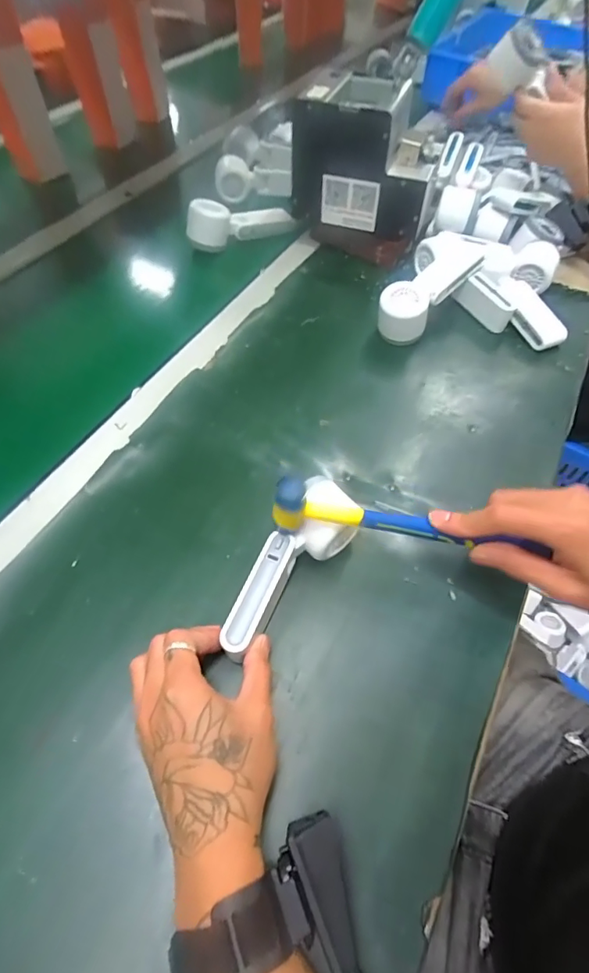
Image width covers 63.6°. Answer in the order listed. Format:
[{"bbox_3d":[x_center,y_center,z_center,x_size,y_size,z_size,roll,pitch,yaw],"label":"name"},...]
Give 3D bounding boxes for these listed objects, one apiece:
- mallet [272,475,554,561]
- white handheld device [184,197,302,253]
[{"bbox_3d":[0.078,0.033,0.360,0.188,0.061,0.019,11,55,2],"label":"mallet"},{"bbox_3d":[-0.080,-0.392,0.699,0.159,0.064,0.050,-16,57,-13],"label":"white handheld device"}]

